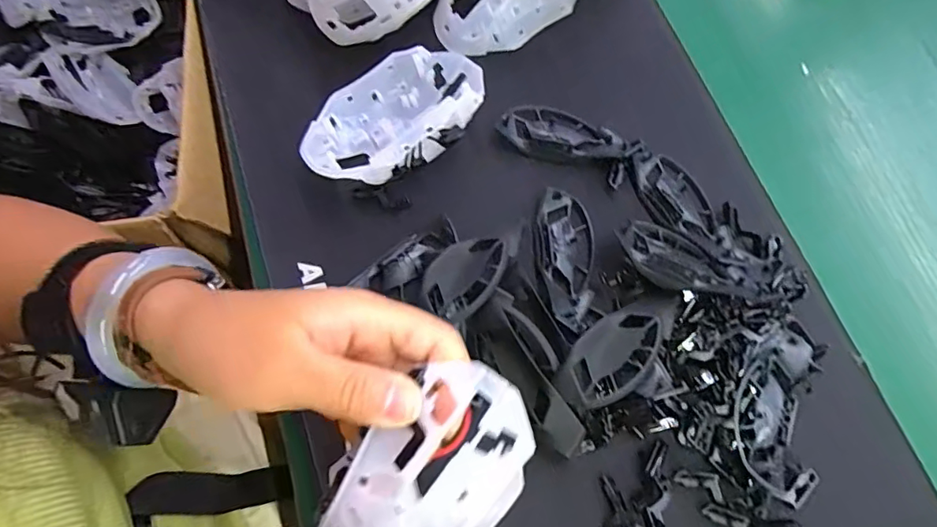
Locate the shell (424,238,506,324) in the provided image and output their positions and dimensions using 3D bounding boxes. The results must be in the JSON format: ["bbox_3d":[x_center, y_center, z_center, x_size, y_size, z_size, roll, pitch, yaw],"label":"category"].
[{"bbox_3d":[-0.002,0.007,0.296,0.034,0.015,0.052,37,78,9],"label":"shell"}]

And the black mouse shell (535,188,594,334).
[{"bbox_3d":[0.057,-0.004,0.300,0.033,0.009,0.083,0,75,-1],"label":"black mouse shell"}]

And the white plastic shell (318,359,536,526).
[{"bbox_3d":[-0.016,0.086,0.205,0.062,0.028,0.095,32,77,8],"label":"white plastic shell"}]

